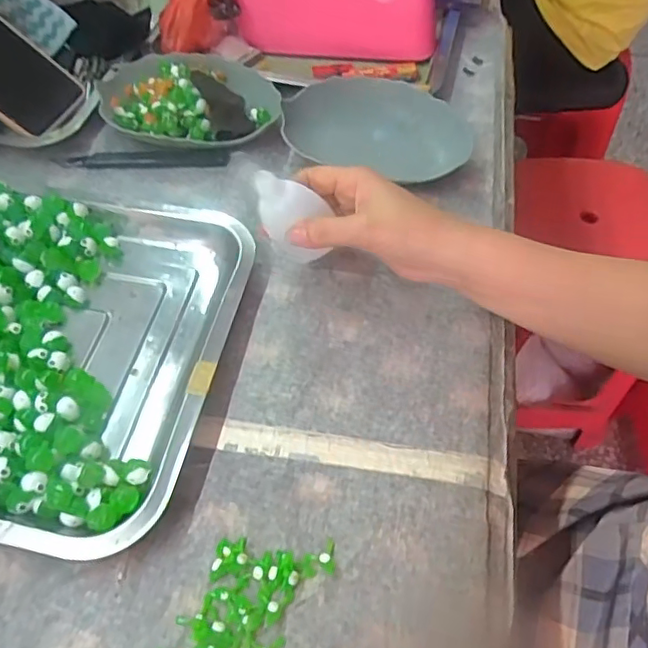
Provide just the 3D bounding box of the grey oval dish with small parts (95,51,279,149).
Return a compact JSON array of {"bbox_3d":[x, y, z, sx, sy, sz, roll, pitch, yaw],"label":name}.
[{"bbox_3d":[-0.125,-0.207,0.529,0.167,0.034,0.117,2,57,0],"label":"grey oval dish with small parts"}]

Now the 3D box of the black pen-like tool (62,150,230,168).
[{"bbox_3d":[-0.158,-0.149,0.510,0.143,0.009,0.016,-1,57,-2],"label":"black pen-like tool"}]

